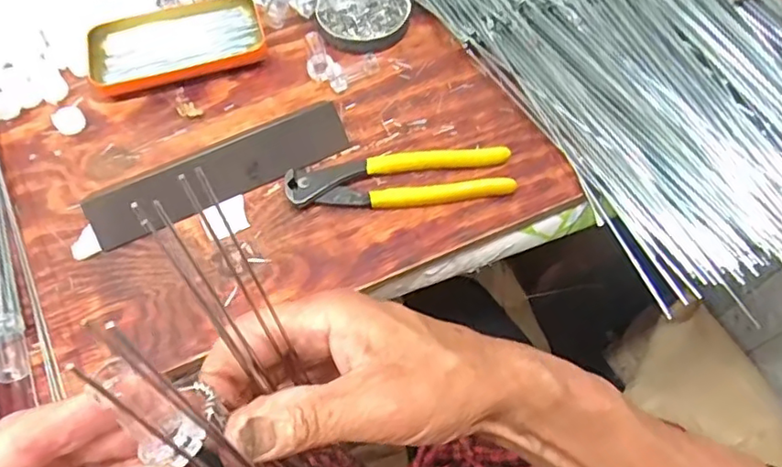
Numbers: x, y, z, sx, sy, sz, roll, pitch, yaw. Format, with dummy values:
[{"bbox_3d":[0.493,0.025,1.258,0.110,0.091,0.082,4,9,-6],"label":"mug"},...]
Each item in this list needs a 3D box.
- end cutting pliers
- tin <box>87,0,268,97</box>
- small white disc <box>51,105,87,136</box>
[{"bbox_3d":[0.007,-0.040,0.438,0.164,0.015,0.040,-4,61,-2],"label":"end cutting pliers"},{"bbox_3d":[-0.184,-0.165,0.509,0.143,0.014,0.077,-14,62,-7],"label":"tin"},{"bbox_3d":[-0.260,-0.092,0.476,0.023,0.010,0.022,0,61,0],"label":"small white disc"}]

